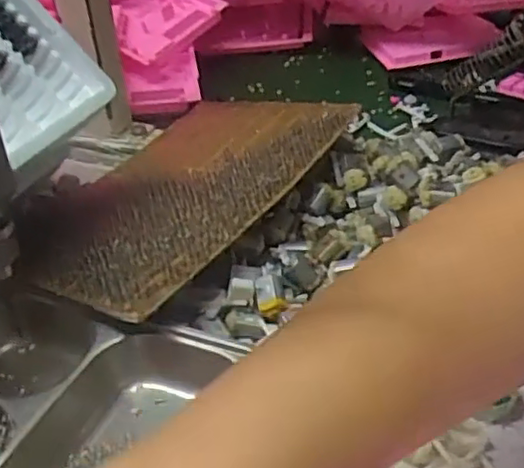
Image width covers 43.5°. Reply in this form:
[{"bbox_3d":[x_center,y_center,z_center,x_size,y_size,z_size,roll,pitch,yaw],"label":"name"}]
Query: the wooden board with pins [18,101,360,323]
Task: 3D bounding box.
[{"bbox_3d":[-0.072,-0.043,0.538,0.210,0.020,0.288,12,40,37],"label":"wooden board with pins"}]

